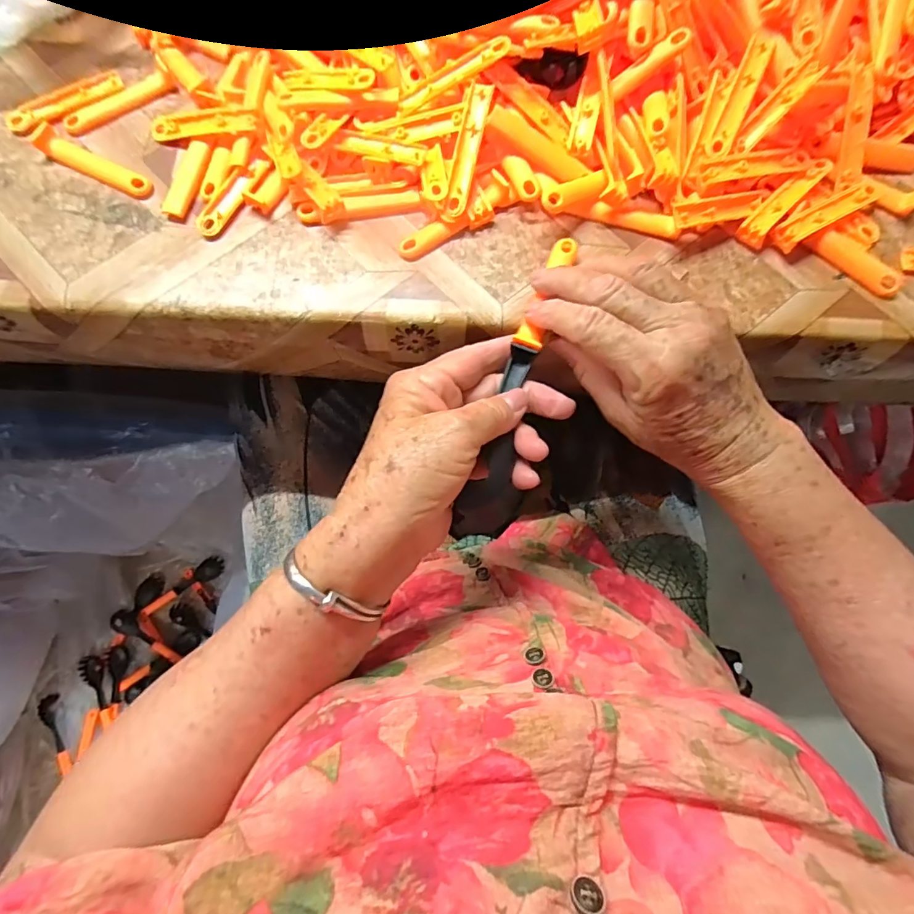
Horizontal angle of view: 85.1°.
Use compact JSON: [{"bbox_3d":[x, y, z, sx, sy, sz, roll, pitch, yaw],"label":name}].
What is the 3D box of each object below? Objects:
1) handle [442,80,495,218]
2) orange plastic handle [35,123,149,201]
[{"bbox_3d":[0.006,-0.183,0.297,0.014,0.004,0.076,15,95,2],"label":"handle"},{"bbox_3d":[-0.229,-0.184,0.312,0.078,0.008,0.016,28,79,4],"label":"orange plastic handle"}]

